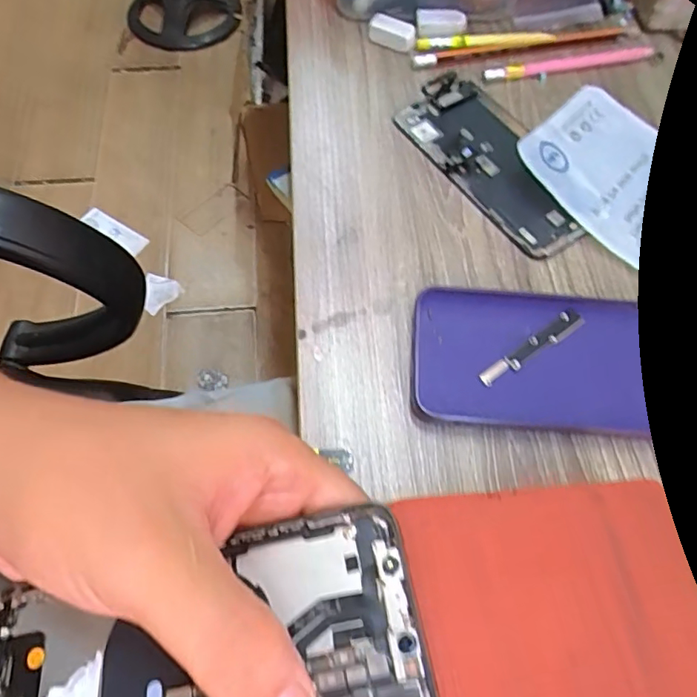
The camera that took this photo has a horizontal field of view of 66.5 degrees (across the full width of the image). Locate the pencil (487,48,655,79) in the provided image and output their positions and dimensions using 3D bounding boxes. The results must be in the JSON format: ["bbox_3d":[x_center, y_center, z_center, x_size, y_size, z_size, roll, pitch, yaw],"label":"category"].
[{"bbox_3d":[0.151,-0.197,0.367,0.125,0.007,0.014,-12,64,-6],"label":"pencil"}]

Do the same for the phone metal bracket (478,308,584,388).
[{"bbox_3d":[0.093,-0.001,0.266,0.066,0.004,0.010,-34,69,-16],"label":"phone metal bracket"}]

